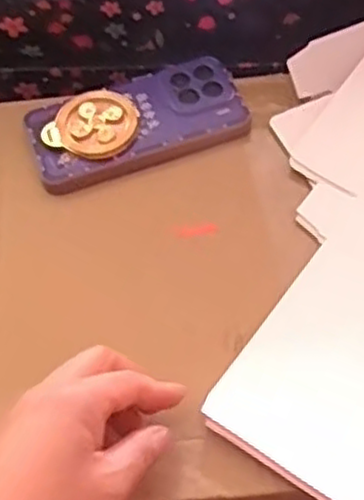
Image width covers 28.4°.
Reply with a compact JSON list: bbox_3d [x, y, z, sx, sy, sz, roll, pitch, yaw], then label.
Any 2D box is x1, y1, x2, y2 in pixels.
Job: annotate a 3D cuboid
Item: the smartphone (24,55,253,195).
[{"bbox_3d":[-0.031,-0.091,0.506,0.150,0.014,0.074,-19,59,-10],"label":"smartphone"}]

